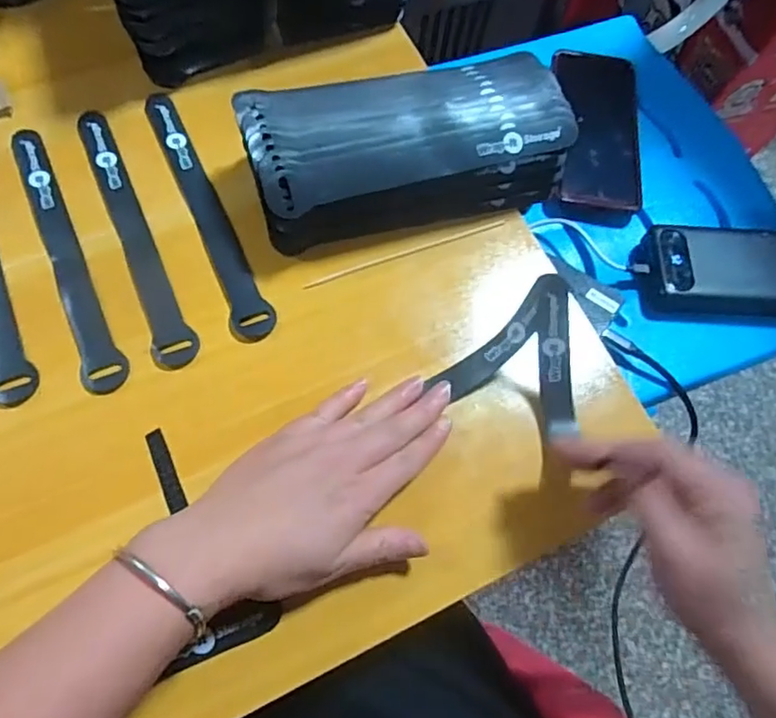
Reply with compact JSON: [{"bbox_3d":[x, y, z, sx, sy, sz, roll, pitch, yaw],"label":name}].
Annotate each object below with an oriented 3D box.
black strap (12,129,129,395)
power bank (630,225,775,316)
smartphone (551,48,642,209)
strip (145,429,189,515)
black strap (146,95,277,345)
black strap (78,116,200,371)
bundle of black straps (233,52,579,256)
[{"bbox_3d":[-0.203,-0.070,0.378,0.025,0.004,0.199,-22,73,-11],"label":"black strap"},{"bbox_3d":[0.298,-0.075,0.504,0.168,0.031,0.079,-1,70,-5],"label":"power bank"},{"bbox_3d":[0.196,-0.217,0.563,0.078,0.009,0.167,6,71,4],"label":"smartphone"},{"bbox_3d":[-0.127,0.063,0.343,0.010,0.004,0.046,-22,73,-11],"label":"strip"},{"bbox_3d":[-0.122,-0.100,0.397,0.024,0.004,0.203,-23,74,-12],"label":"black strap"},{"bbox_3d":[-0.163,-0.085,0.387,0.026,0.004,0.203,-21,73,-11],"label":"black strap"},{"bbox_3d":[0.014,-0.141,0.395,0.209,0.053,0.096,-16,72,-10],"label":"bundle of black straps"}]

